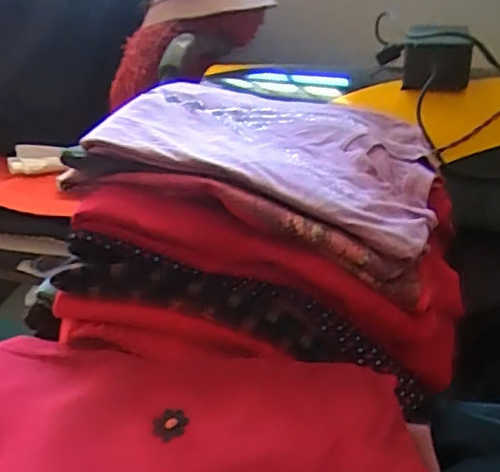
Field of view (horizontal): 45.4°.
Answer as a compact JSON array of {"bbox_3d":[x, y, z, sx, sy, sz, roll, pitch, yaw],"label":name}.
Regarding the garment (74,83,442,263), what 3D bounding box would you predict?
[{"bbox_3d":[0.038,-0.092,0.572,0.270,0.093,0.302,7,30,16],"label":"garment"}]

